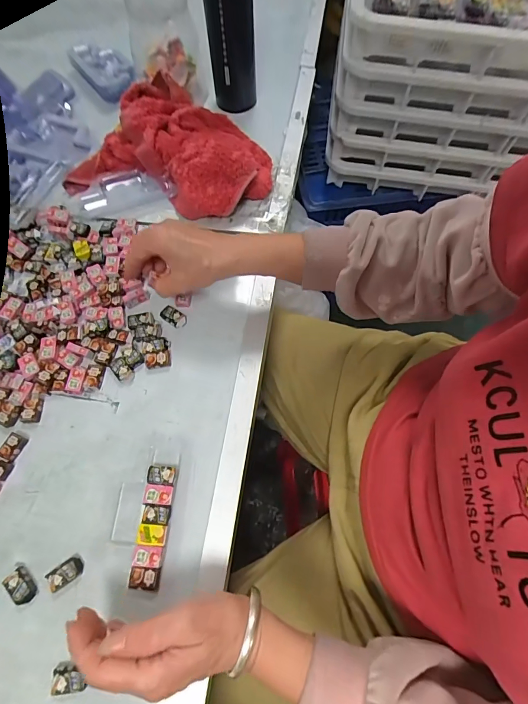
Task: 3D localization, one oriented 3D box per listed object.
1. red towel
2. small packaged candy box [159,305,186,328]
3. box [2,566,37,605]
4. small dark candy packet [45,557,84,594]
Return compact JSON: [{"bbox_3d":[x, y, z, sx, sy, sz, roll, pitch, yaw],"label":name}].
[{"bbox_3d":[-0.112,-0.277,0.501,0.258,0.055,0.188,16,66,8],"label":"red towel"},{"bbox_3d":[-0.104,-0.040,0.429,0.032,0.006,0.018,30,69,14],"label":"small packaged candy box"},{"bbox_3d":[-0.210,0.202,0.323,0.029,0.008,0.019,41,72,18],"label":"box"},{"bbox_3d":[-0.174,0.194,0.327,0.029,0.007,0.017,-36,70,-15],"label":"small dark candy packet"}]

